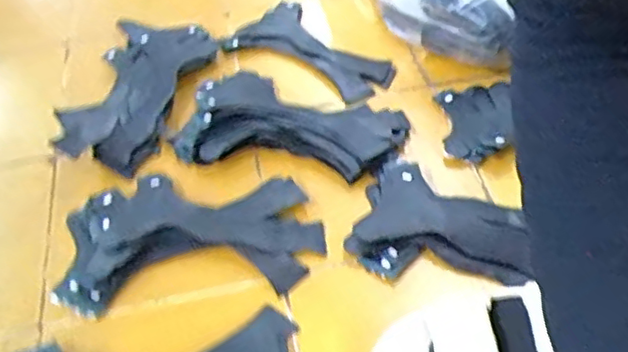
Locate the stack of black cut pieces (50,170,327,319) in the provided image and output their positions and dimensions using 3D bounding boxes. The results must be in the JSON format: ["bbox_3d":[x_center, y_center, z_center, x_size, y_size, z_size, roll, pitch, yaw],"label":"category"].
[{"bbox_3d":[-0.108,0.048,0.548,0.224,0.017,0.136,-1,48,3],"label":"stack of black cut pieces"}]

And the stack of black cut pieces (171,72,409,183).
[{"bbox_3d":[-0.023,-0.054,0.616,0.211,0.026,0.127,13,50,14],"label":"stack of black cut pieces"}]

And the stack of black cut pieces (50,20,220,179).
[{"bbox_3d":[-0.196,-0.100,0.676,0.112,0.025,0.223,12,50,14],"label":"stack of black cut pieces"}]

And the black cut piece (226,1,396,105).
[{"bbox_3d":[-0.001,-0.143,0.723,0.188,0.016,0.097,32,58,28],"label":"black cut piece"}]

